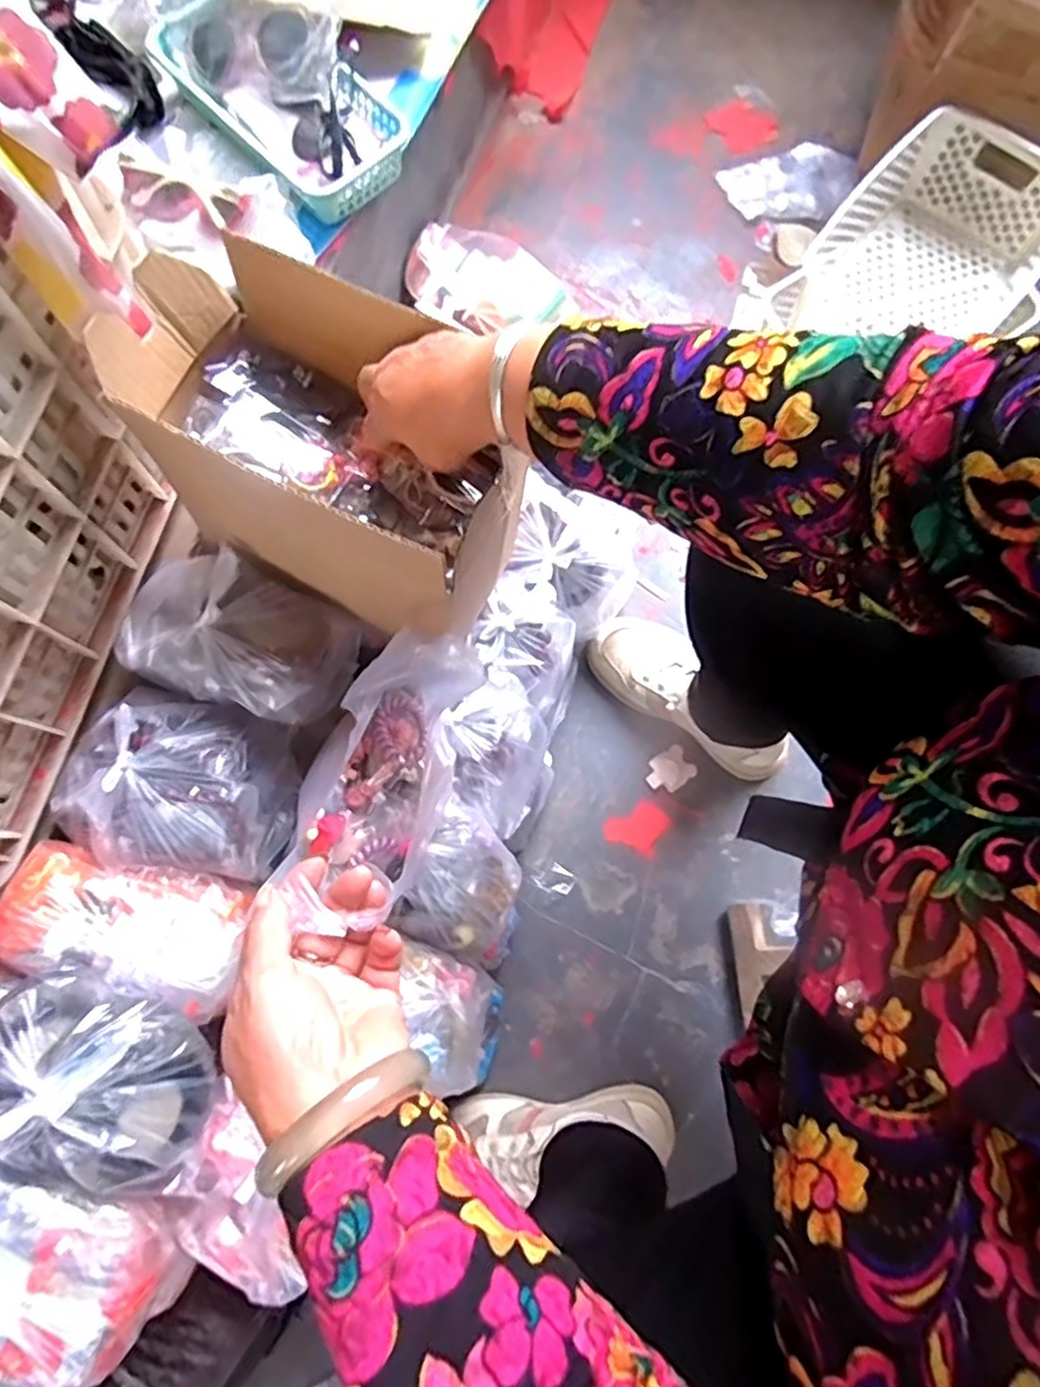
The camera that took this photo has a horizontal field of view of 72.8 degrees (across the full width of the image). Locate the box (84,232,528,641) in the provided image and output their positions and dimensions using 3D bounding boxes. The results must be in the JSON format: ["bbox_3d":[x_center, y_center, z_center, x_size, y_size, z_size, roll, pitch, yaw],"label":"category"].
[{"bbox_3d":[-0.131,-0.168,0.504,0.262,0.170,0.148,24,78,5],"label":"box"}]

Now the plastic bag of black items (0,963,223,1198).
[{"bbox_3d":[-0.282,0.258,0.464,0.150,0.062,0.110,22,77,5],"label":"plastic bag of black items"}]

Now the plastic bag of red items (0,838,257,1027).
[{"bbox_3d":[-0.288,0.169,0.519,0.170,0.047,0.092,17,77,4],"label":"plastic bag of red items"}]

